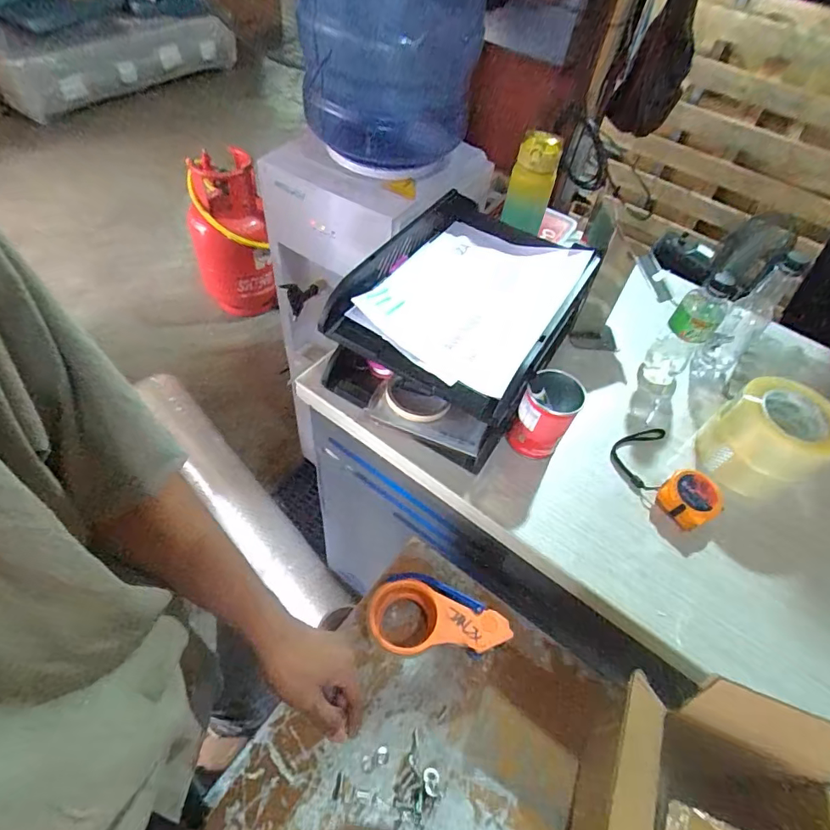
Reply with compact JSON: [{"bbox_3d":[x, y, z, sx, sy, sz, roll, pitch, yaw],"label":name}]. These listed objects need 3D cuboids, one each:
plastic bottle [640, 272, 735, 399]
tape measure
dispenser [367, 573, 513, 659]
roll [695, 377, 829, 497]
[{"bbox_3d":[0.381,-0.115,0.689,0.056,0.172,0.064,29,55,15],"label":"plastic bottle"},{"bbox_3d":[0.323,0.074,0.621,0.094,0.038,0.145,-14,56,-17],"label":"tape measure"},{"bbox_3d":[0.024,0.247,0.570,0.159,0.067,0.087,14,53,5],"label":"dispenser"},{"bbox_3d":[0.445,0.029,0.618,0.126,0.107,0.126,3,53,-4],"label":"roll"}]

